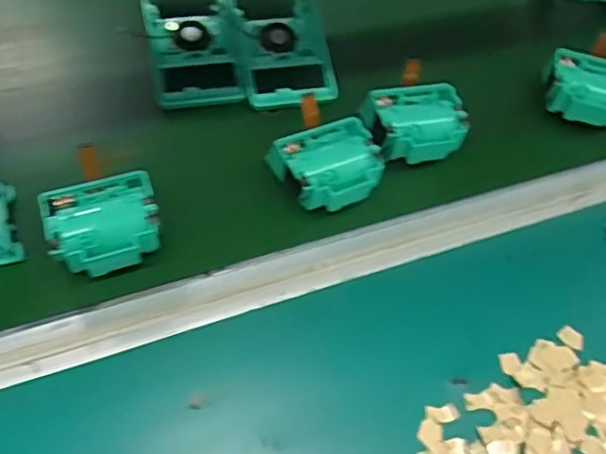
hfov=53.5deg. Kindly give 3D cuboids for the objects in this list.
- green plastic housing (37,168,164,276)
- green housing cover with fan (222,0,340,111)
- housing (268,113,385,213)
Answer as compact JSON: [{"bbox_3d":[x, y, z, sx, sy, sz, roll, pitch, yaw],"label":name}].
[{"bbox_3d":[-0.141,0.001,0.436,0.077,0.041,0.070,-19,59,-12],"label":"green plastic housing"},{"bbox_3d":[-0.026,-0.195,0.579,0.090,0.051,0.191,-12,58,-8],"label":"green housing cover with fan"},{"bbox_3d":[0.022,-0.045,0.481,0.080,0.041,0.068,-22,60,-14],"label":"housing"}]

